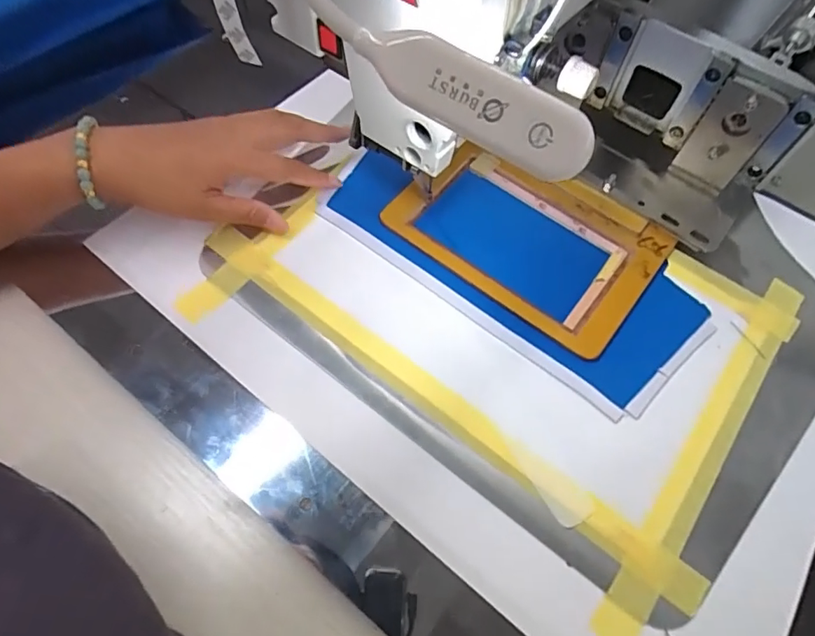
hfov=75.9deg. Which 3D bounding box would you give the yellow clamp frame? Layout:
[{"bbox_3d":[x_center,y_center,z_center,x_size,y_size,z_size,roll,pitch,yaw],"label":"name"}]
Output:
[{"bbox_3d":[0.095,-0.069,0.408,0.193,0.010,0.140,37,67,16],"label":"yellow clamp frame"}]

